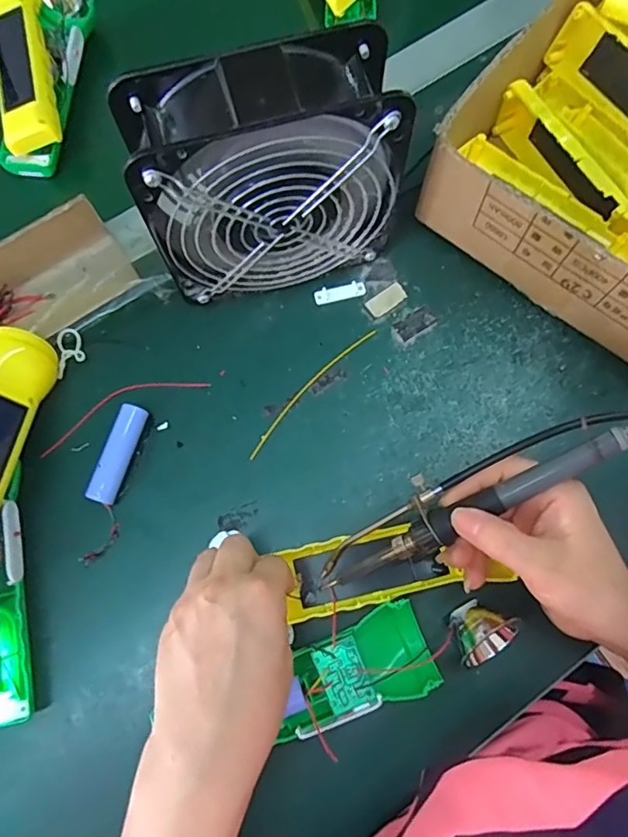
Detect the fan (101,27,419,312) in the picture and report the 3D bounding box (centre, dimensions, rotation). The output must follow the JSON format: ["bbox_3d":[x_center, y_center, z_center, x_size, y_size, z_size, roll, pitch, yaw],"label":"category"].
[{"bbox_3d":[-0.026,-0.142,0.340,0.153,0.152,0.063,-14,74,-2],"label":"fan"}]

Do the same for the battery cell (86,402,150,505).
[{"bbox_3d":[-0.129,0.024,0.365,0.016,0.018,0.067,16,75,6],"label":"battery cell"}]

